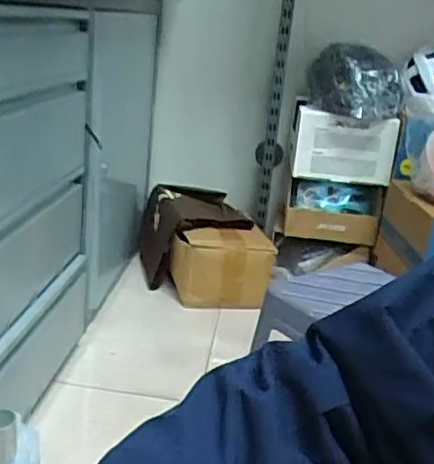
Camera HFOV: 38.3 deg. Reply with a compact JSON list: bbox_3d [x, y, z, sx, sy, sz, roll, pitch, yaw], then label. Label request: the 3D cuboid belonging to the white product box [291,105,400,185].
[{"bbox_3d":[0.280,-0.189,1.393,0.222,0.169,0.047,8,42,8],"label":"white product box"}]

